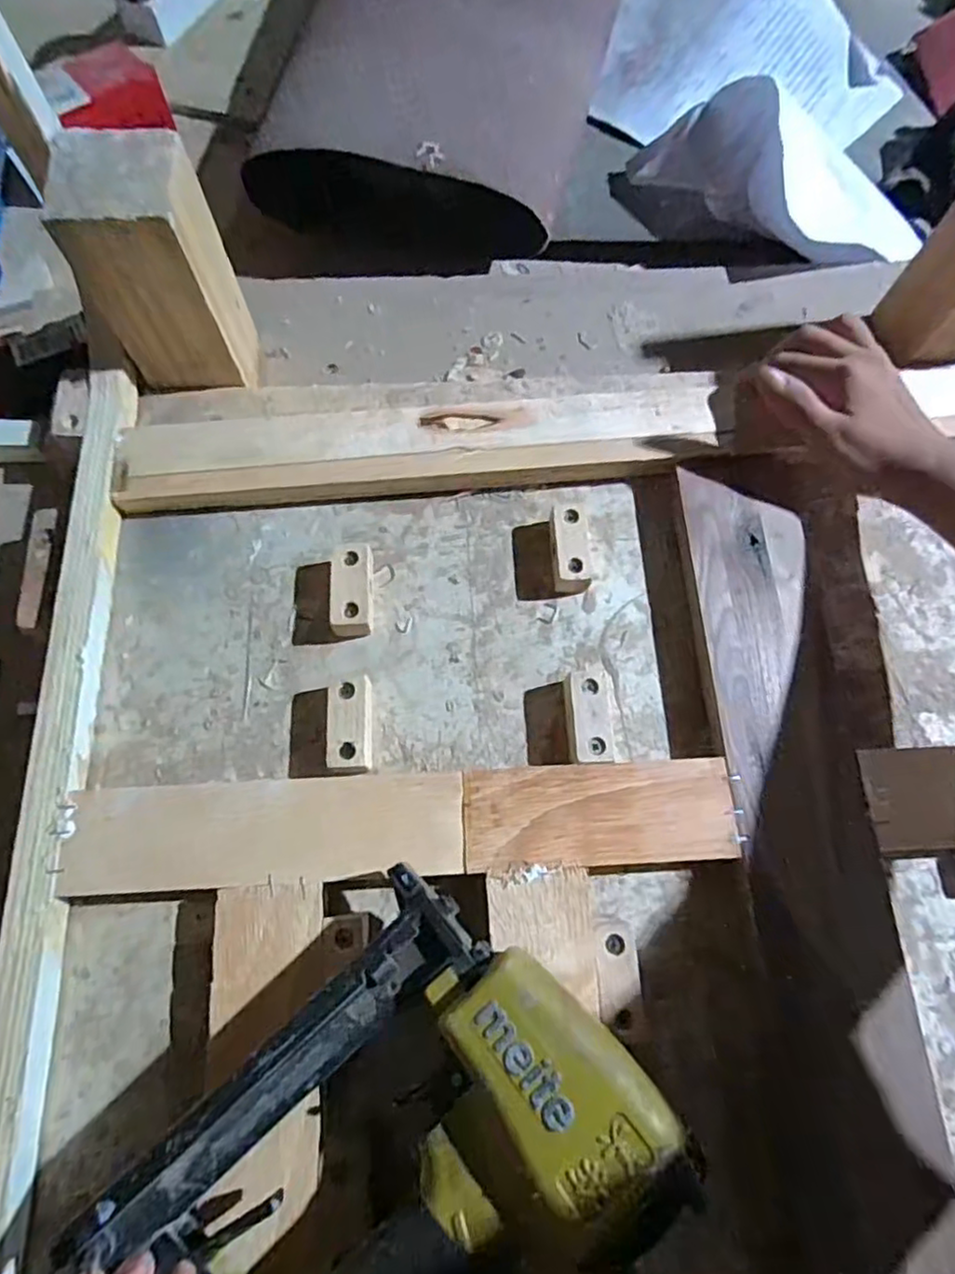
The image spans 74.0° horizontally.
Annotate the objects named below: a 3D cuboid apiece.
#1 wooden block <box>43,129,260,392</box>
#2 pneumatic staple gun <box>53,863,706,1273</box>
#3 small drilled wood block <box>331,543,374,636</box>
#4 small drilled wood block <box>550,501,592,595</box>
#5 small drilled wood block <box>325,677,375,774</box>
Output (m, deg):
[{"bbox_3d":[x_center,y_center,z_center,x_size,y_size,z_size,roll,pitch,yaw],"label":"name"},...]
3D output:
[{"bbox_3d":[-0.186,-0.211,0.387,0.069,0.142,0.065,-1,71,-1],"label":"wooden block"},{"bbox_3d":[-0.035,0.212,0.252,0.152,0.069,0.190,40,72,15],"label":"pneumatic staple gun"},{"bbox_3d":[-0.073,-0.026,0.373,0.022,0.021,0.055,-3,71,-1],"label":"small drilled wood block"},{"bbox_3d":[0.056,-0.055,0.382,0.022,0.018,0.052,-1,81,-1],"label":"small drilled wood block"},{"bbox_3d":[-0.070,0.048,0.348,0.021,0.020,0.053,-3,71,-1],"label":"small drilled wood block"}]

